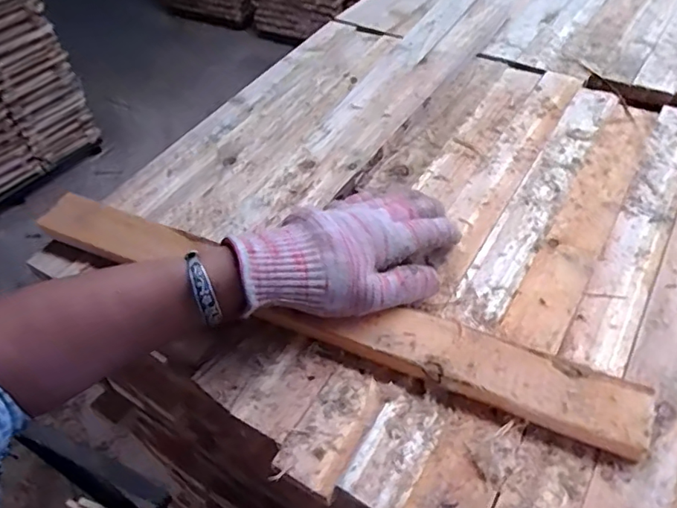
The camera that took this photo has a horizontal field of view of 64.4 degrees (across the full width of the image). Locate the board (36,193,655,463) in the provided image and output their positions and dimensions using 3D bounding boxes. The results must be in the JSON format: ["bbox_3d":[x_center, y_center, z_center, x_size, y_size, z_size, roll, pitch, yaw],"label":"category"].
[{"bbox_3d":[-0.029,0.034,0.392,0.465,0.021,0.044,18,52,19],"label":"board"}]

